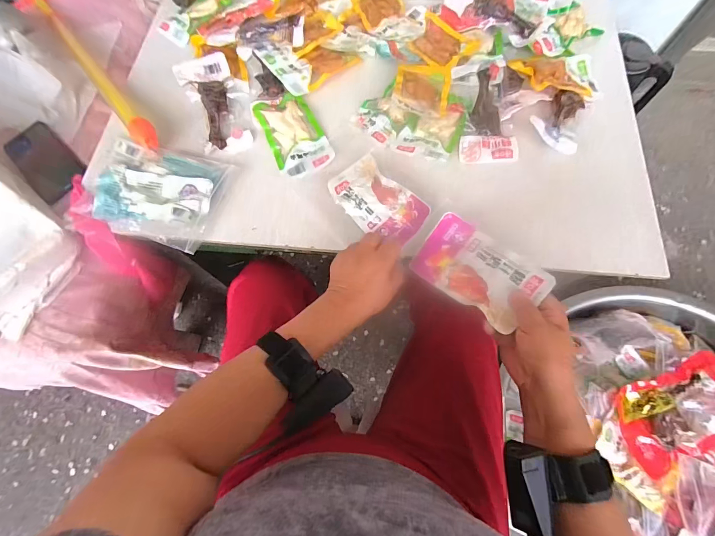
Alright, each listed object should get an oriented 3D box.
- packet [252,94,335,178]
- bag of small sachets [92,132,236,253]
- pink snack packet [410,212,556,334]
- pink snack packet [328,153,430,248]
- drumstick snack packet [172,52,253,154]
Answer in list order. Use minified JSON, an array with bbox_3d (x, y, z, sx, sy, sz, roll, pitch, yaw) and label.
[{"bbox_3d":[-0.095,-0.202,0.497,0.078,0.018,0.142,-26,71,-7],"label":"packet"},{"bbox_3d":[-0.279,-0.105,0.466,0.176,0.023,0.135,13,71,7],"label":"bag of small sachets"},{"bbox_3d":[0.137,0.002,0.387,0.138,0.007,0.082,36,86,25],"label":"pink snack packet"},{"bbox_3d":[0.026,-0.090,0.452,0.077,0.019,0.134,-39,73,-12],"label":"pink snack packet"},{"bbox_3d":[-0.211,-0.254,0.520,0.086,0.016,0.167,-22,80,-19],"label":"drumstick snack packet"}]

